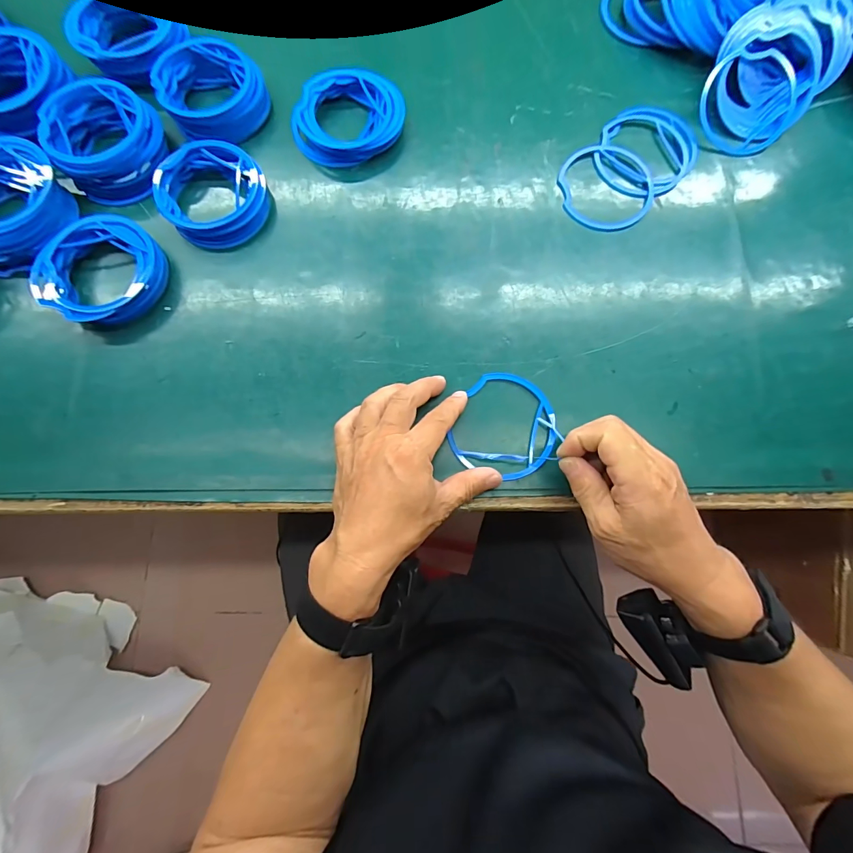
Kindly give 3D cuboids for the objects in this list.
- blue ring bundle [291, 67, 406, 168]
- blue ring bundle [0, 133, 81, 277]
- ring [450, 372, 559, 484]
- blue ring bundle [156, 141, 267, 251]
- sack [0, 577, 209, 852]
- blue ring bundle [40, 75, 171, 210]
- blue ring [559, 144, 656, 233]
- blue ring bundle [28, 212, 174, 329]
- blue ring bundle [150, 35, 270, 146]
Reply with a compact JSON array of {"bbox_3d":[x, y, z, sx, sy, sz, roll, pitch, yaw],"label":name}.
[{"bbox_3d":[-0.082,-0.313,0.401,0.108,0.022,0.091,-34,80,-7],"label":"blue ring bundle"},{"bbox_3d":[-0.383,-0.202,0.363,0.093,0.036,0.115,34,80,7],"label":"blue ring bundle"},{"bbox_3d":[0.070,-0.001,0.341,0.083,0.014,0.090,0,74,0],"label":"ring"},{"bbox_3d":[-0.200,-0.219,0.377,0.095,0.026,0.095,0,78,0],"label":"blue ring bundle"},{"bbox_3d":[-0.937,0.698,0.879,0.587,0.228,0.567,29,79,6],"label":"sack"},{"bbox_3d":[-0.306,-0.271,0.380,0.095,0.041,0.104,19,79,4],"label":"blue ring bundle"},{"bbox_3d":[0.181,-0.241,0.397,0.093,0.004,0.100,0,78,0],"label":"blue ring"},{"bbox_3d":[-0.292,-0.139,0.359,0.096,0.032,0.099,8,78,1],"label":"blue ring bundle"},{"bbox_3d":[-0.213,-0.334,0.396,0.092,0.032,0.091,0,78,0],"label":"blue ring bundle"}]

